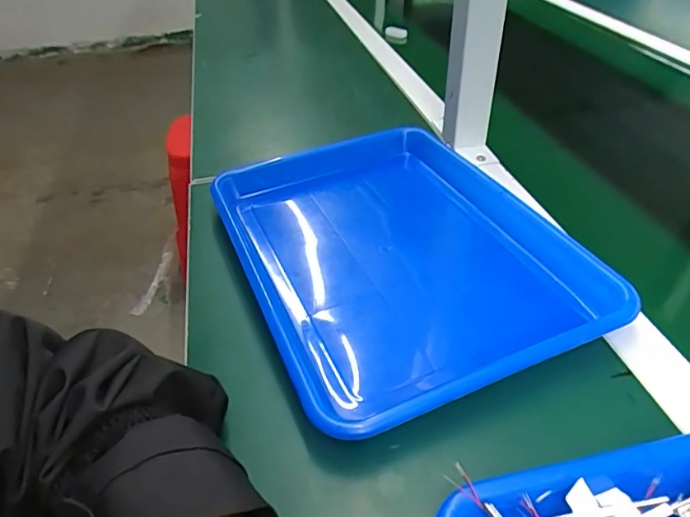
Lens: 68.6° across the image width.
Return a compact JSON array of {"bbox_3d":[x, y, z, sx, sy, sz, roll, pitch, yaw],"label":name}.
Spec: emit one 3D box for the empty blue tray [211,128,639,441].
[{"bbox_3d":[0.046,-0.015,0.439,0.259,0.035,0.323,-17,42,-17],"label":"empty blue tray"}]

